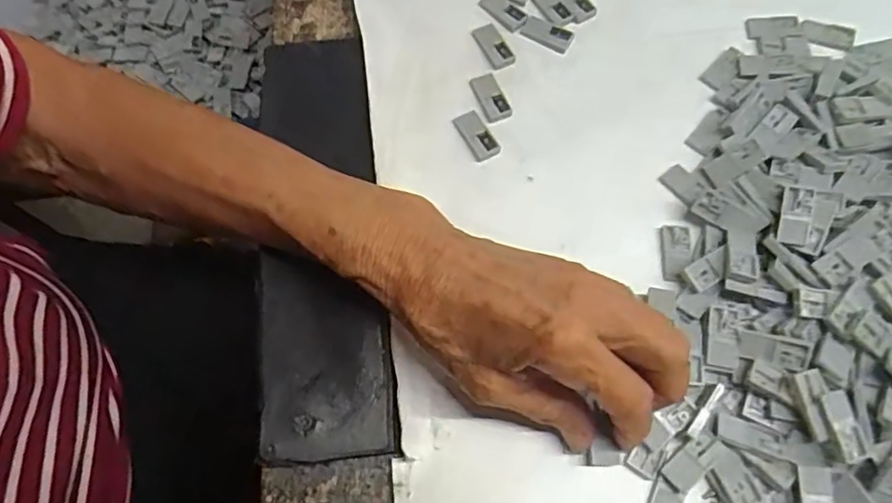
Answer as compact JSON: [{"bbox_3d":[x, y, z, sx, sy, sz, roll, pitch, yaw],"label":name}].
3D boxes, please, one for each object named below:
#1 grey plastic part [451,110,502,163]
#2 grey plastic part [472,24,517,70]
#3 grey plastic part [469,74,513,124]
[{"bbox_3d":[0.016,-0.061,0.322,0.013,0.006,0.029,-28,72,-11],"label":"grey plastic part"},{"bbox_3d":[0.027,-0.116,0.346,0.016,0.004,0.031,-26,71,-10],"label":"grey plastic part"},{"bbox_3d":[0.024,-0.083,0.331,0.014,0.006,0.030,-18,70,-7],"label":"grey plastic part"}]

